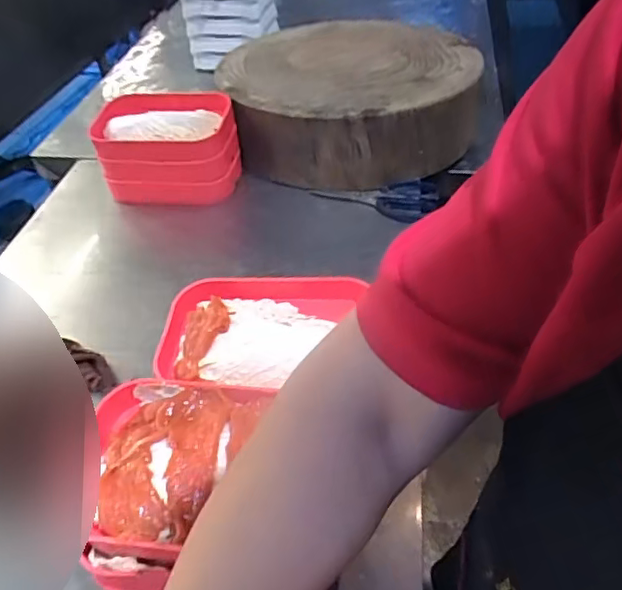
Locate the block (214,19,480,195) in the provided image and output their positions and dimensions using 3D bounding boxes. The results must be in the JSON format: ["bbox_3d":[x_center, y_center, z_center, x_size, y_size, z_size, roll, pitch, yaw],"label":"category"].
[{"bbox_3d":[0.062,-0.300,0.876,0.368,0.134,0.322,-12,43,-8],"label":"block"}]

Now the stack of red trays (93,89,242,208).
[{"bbox_3d":[-0.193,-0.198,0.790,0.184,0.118,0.101,-1,43,4],"label":"stack of red trays"}]

